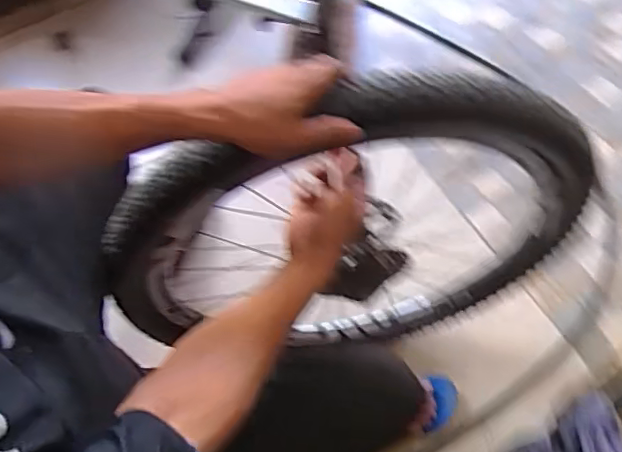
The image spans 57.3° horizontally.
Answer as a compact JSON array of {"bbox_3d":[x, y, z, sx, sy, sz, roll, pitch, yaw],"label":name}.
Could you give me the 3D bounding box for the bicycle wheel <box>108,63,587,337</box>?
[{"bbox_3d":[0.053,0.044,0.808,0.624,0.631,0.106,-15,64,-6],"label":"bicycle wheel"}]

